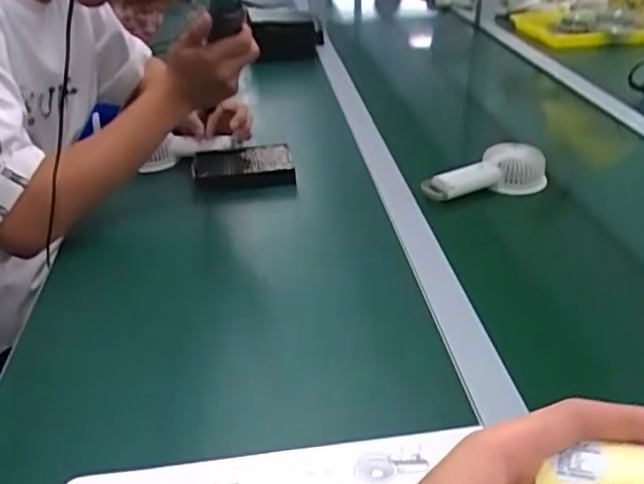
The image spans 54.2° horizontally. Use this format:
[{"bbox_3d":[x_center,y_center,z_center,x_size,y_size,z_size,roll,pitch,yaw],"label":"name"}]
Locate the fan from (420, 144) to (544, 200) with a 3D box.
[{"bbox_3d":[0.210,-0.092,0.822,0.169,0.054,0.055,-8,32,-10],"label":"fan"}]

